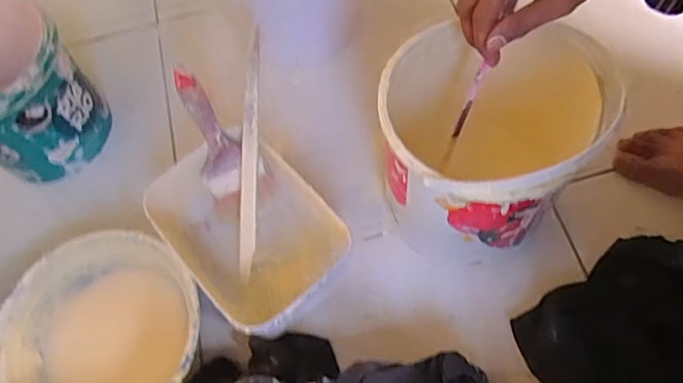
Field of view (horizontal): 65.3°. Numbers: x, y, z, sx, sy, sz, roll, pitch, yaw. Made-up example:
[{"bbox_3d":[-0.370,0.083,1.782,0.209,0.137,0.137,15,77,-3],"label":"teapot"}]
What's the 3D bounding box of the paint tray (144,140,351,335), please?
[{"bbox_3d":[-0.092,0.043,0.550,0.191,0.087,0.148,40,73,22],"label":"paint tray"}]

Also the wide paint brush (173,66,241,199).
[{"bbox_3d":[-0.135,-0.060,0.542,0.044,0.138,0.014,-19,32,-6],"label":"wide paint brush"}]

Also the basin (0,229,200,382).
[{"bbox_3d":[-0.231,0.141,0.525,0.192,0.065,0.193,-2,63,4],"label":"basin"}]

